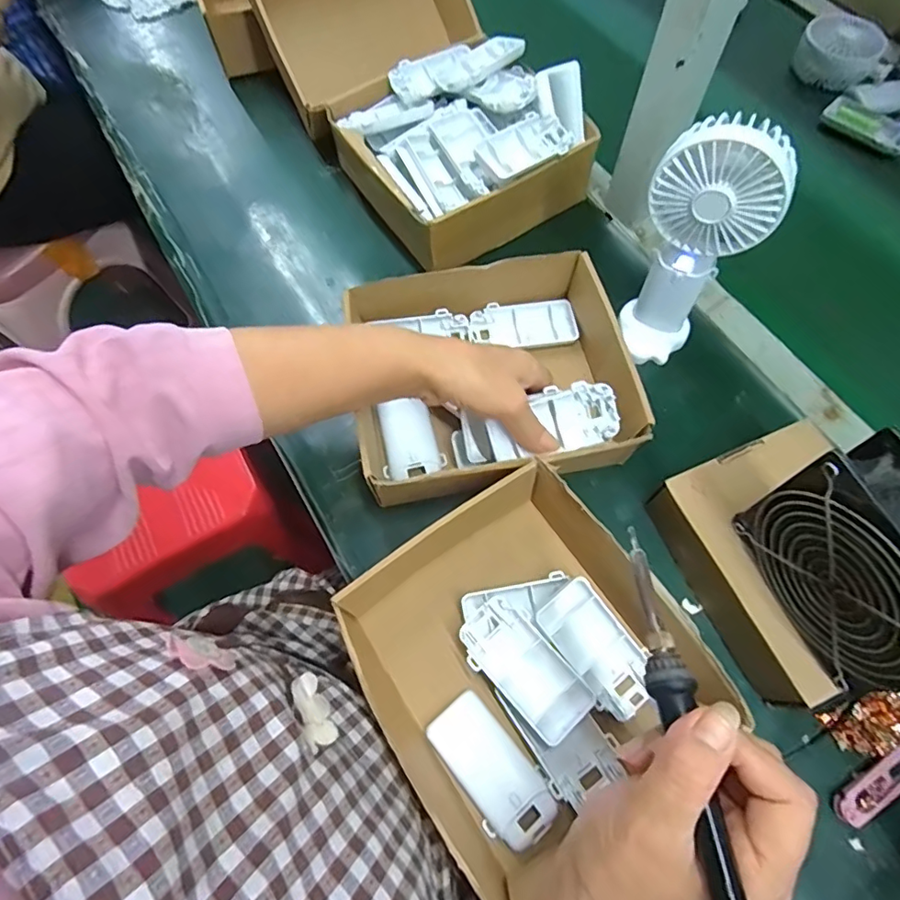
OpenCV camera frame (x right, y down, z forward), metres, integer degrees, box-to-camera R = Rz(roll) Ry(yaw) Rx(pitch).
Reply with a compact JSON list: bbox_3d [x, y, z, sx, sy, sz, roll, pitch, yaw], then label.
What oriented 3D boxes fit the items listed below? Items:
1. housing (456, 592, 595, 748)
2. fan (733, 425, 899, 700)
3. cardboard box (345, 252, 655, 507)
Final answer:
[{"bbox_3d":[0.051,0.150,0.370,0.094,0.017,0.047,42,75,18],"label":"housing"},{"bbox_3d":[0.234,0.068,0.300,0.047,0.114,0.123,-21,68,-6],"label":"fan"},{"bbox_3d":[0.035,-0.062,0.447,0.206,0.081,0.186,-10,67,-1],"label":"cardboard box"}]

